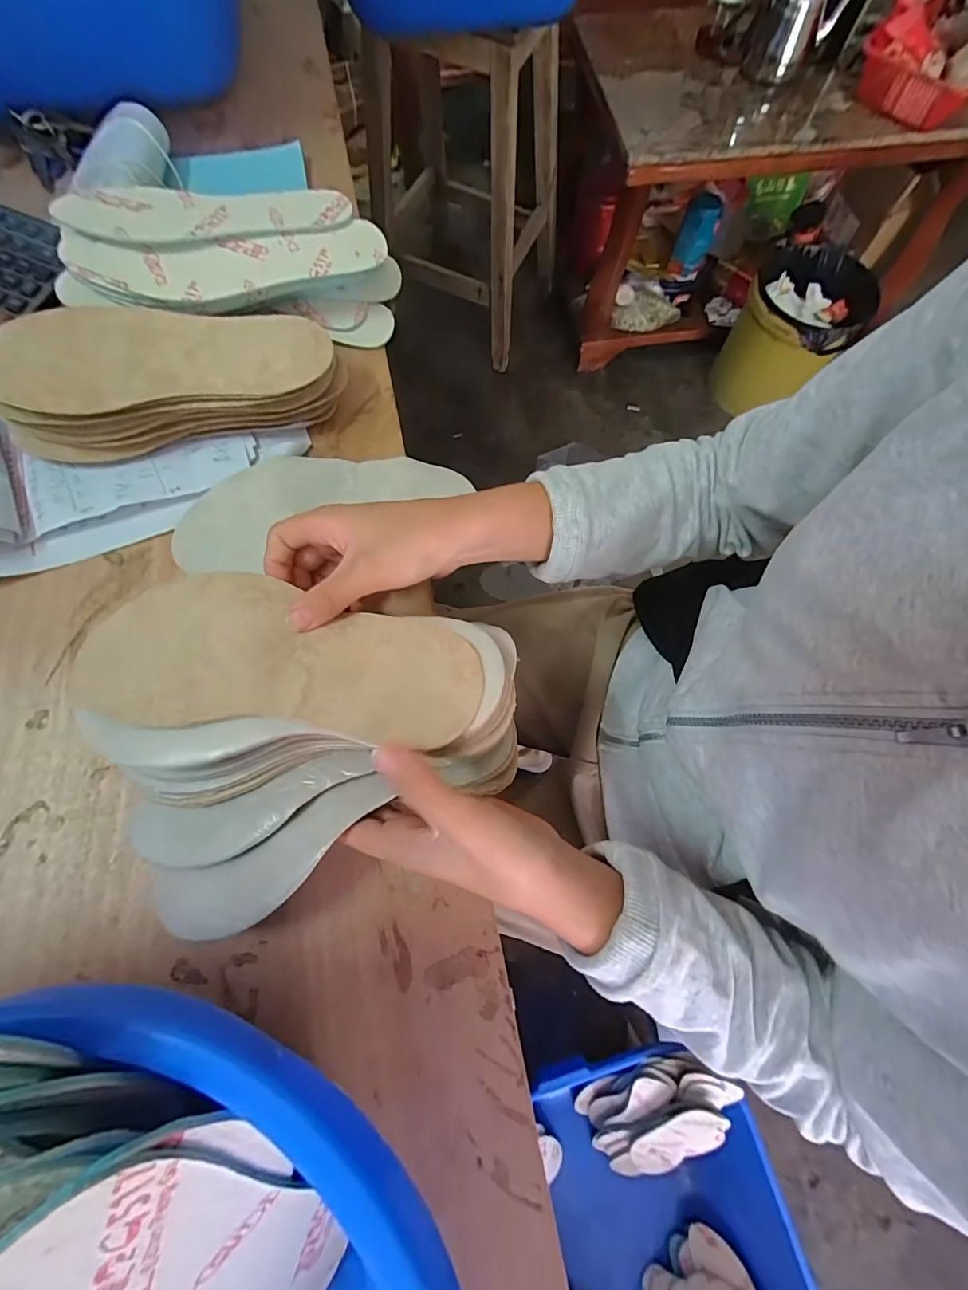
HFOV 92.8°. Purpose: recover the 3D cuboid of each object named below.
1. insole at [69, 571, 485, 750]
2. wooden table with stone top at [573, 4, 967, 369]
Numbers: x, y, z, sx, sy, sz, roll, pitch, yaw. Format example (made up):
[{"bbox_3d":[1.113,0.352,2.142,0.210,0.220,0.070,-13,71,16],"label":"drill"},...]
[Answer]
[{"bbox_3d":[-0.117,0.005,0.266,0.227,0.010,0.092,5,62,1],"label":"insole"},{"bbox_3d":[0.663,-1.079,1.111,0.830,0.429,0.439,-5,73,-3],"label":"wooden table with stone top"}]

